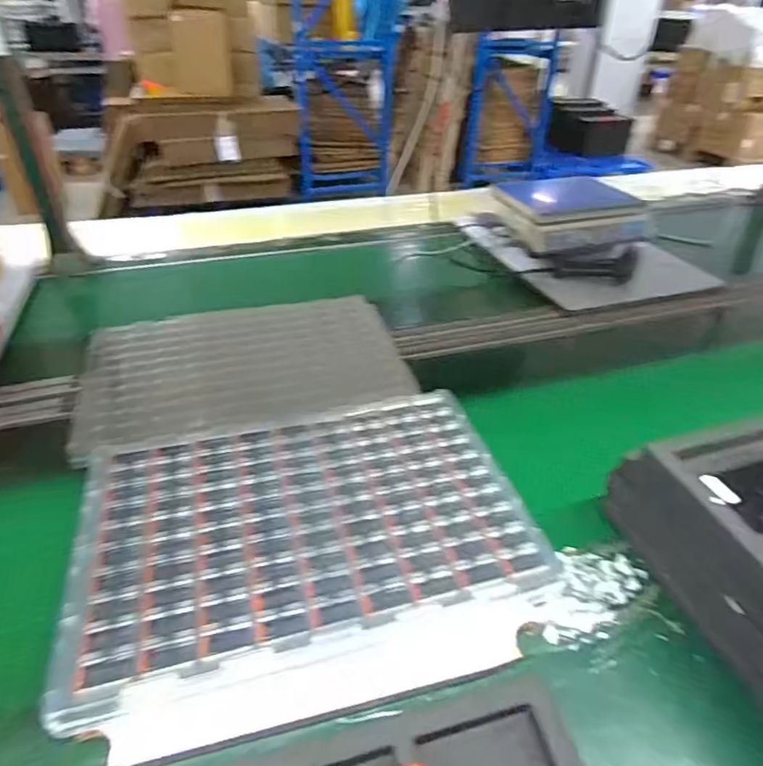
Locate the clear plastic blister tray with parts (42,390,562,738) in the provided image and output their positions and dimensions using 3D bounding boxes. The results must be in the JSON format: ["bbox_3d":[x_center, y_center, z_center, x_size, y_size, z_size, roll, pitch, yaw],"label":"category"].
[{"bbox_3d":[-0.079,0.136,0.556,0.447,0.013,0.289,-10,38,-15],"label":"clear plastic blister tray with parts"}]

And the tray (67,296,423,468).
[{"bbox_3d":[-0.195,-0.024,0.774,0.439,0.040,0.288,-9,44,-15],"label":"tray"}]

